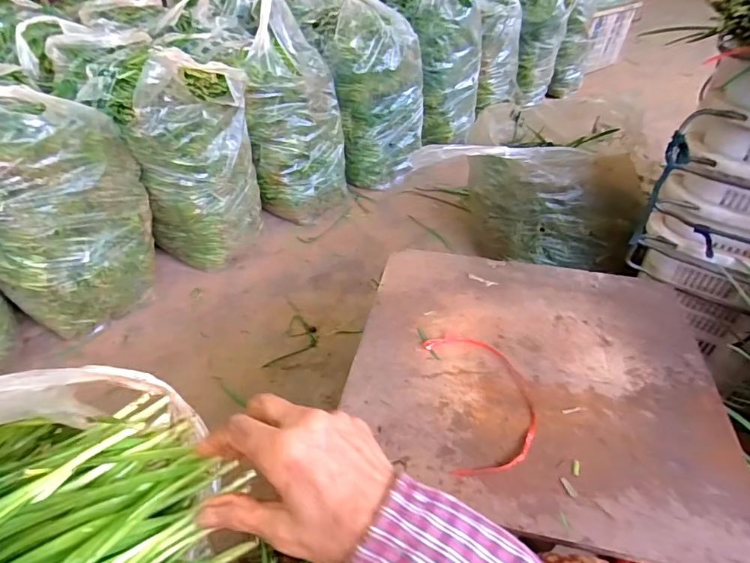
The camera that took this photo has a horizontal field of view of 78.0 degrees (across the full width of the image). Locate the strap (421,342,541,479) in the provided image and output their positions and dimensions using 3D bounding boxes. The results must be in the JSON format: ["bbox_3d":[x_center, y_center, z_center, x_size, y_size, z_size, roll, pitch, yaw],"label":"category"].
[{"bbox_3d":[0.129,0.133,0.550,0.110,0.005,0.190,-2,40,-5],"label":"strap"}]

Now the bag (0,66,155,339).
[{"bbox_3d":[-0.775,-0.197,1.066,0.461,0.448,0.354,30,47,29],"label":"bag"}]

